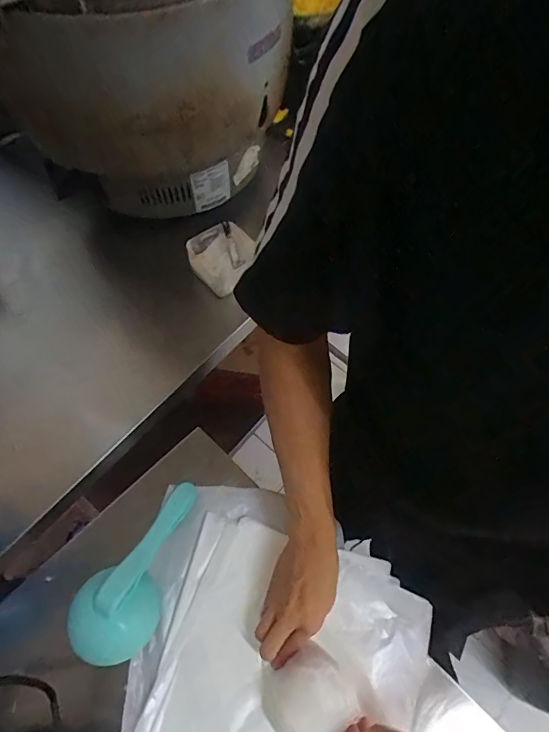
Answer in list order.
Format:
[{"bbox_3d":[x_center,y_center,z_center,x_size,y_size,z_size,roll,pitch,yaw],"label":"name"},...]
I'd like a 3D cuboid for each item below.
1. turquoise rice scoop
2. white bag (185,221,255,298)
[{"bbox_3d":[-0.145,0.240,0.508,0.087,0.040,0.196,35,66,17],"label":"turquoise rice scoop"},{"bbox_3d":[-0.088,-0.182,0.727,0.103,0.058,0.088,-35,67,-18],"label":"white bag"}]

